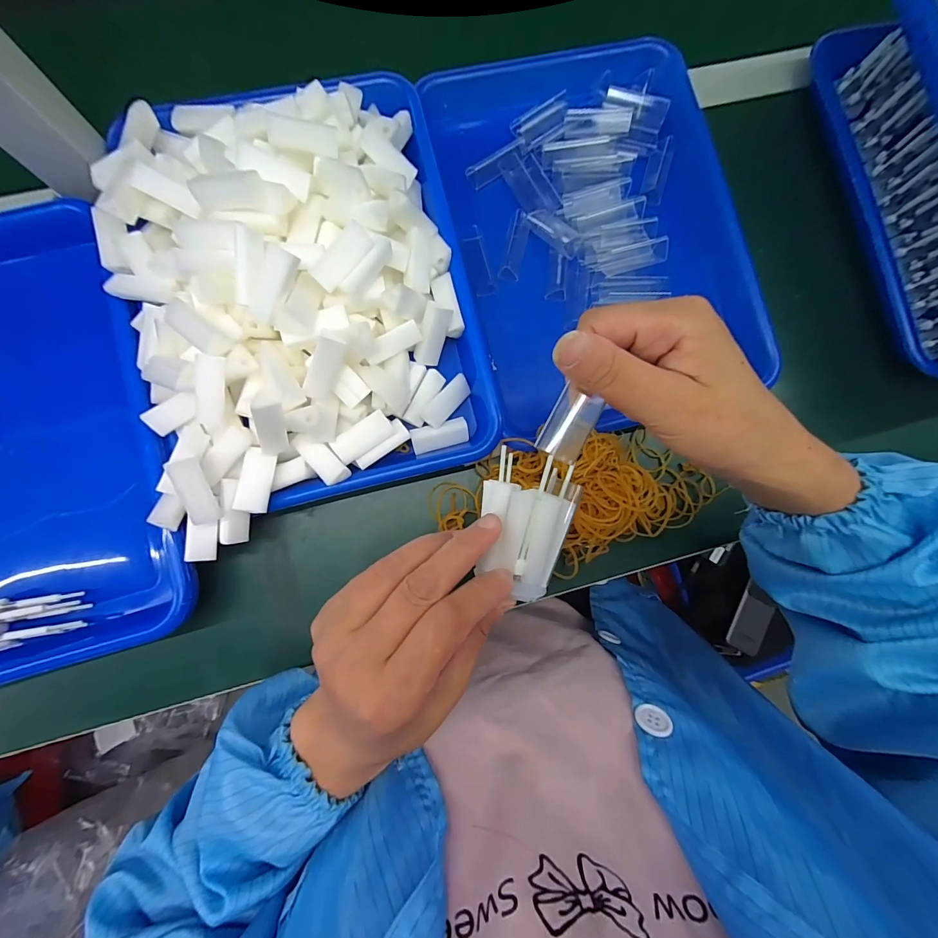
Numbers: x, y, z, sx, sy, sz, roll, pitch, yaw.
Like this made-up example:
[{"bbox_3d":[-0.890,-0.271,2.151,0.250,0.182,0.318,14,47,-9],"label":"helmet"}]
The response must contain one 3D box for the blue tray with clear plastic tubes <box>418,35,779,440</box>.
[{"bbox_3d":[0.103,-0.213,0.351,0.234,0.040,0.319,-12,85,-4],"label":"blue tray with clear plastic tubes"}]

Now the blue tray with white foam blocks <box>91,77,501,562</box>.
[{"bbox_3d":[-0.125,-0.128,0.297,0.247,0.090,0.328,-13,85,-4],"label":"blue tray with white foam blocks"}]

